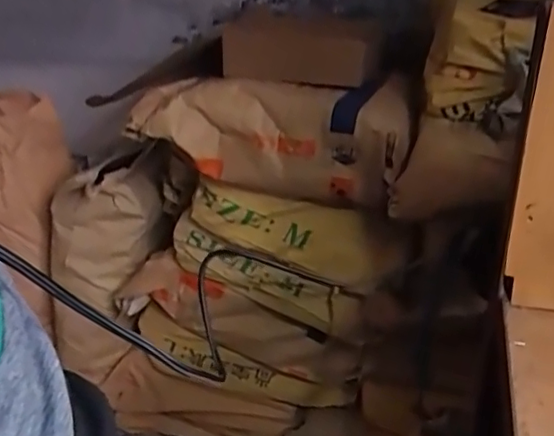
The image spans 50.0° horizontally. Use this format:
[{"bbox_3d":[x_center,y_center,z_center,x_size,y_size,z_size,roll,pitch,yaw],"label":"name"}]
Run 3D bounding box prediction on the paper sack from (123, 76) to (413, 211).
[{"bbox_3d":[-0.003,-0.151,1.086,0.482,0.183,0.223,11,28,25],"label":"paper sack"}]

